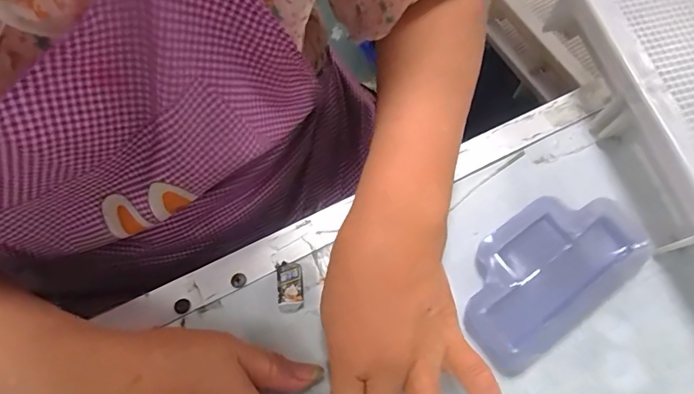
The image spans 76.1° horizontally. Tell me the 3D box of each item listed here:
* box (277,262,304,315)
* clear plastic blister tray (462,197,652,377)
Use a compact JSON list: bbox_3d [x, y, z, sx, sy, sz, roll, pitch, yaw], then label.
[{"bbox_3d":[-0.038,0.060,0.296,0.016,0.009,0.033,-4,69,-4],"label":"box"},{"bbox_3d":[0.138,0.048,0.301,0.150,0.015,0.080,-33,74,-14],"label":"clear plastic blister tray"}]

